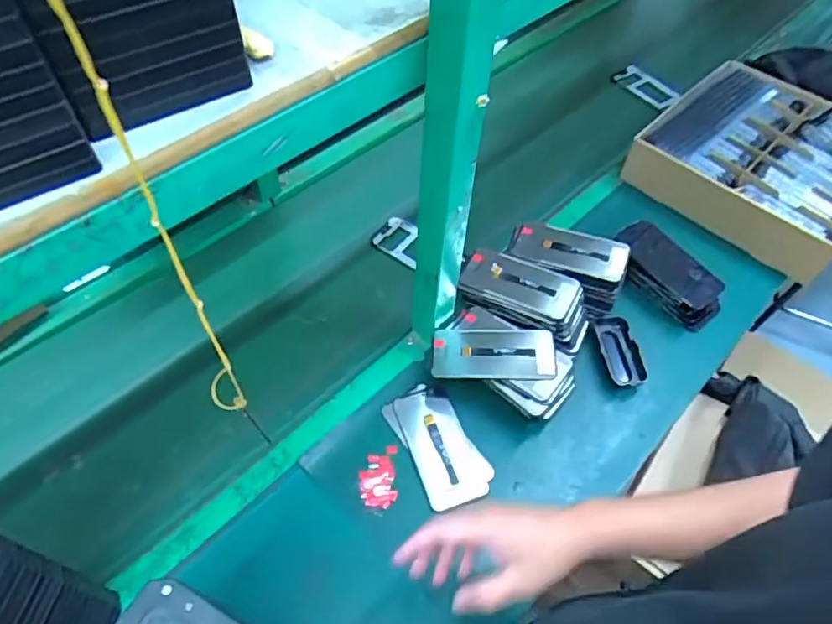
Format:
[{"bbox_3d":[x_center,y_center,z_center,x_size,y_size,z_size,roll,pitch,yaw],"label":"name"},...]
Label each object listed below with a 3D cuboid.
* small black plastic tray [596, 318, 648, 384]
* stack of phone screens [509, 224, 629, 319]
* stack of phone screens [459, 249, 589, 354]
[{"bbox_3d":[0.288,0.052,0.794,0.039,0.033,0.107,-2,55,-5],"label":"small black plastic tray"},{"bbox_3d":[0.216,-0.069,0.821,0.162,0.071,0.094,13,56,6],"label":"stack of phone screens"},{"bbox_3d":[0.152,-0.013,0.790,0.186,0.072,0.096,22,57,11],"label":"stack of phone screens"}]

